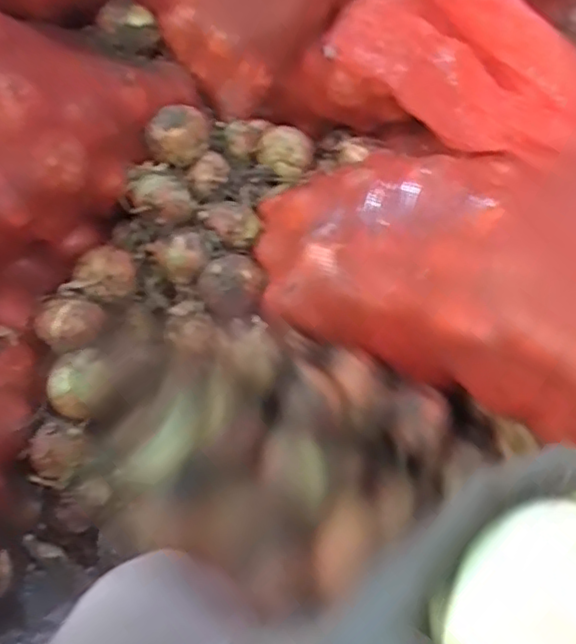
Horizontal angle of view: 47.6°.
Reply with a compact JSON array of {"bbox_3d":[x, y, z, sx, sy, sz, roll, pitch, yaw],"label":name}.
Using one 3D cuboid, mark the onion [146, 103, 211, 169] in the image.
[{"bbox_3d":[-0.157,-0.272,0.937,0.090,0.066,0.071,-9,45,-10],"label":"onion"}]

